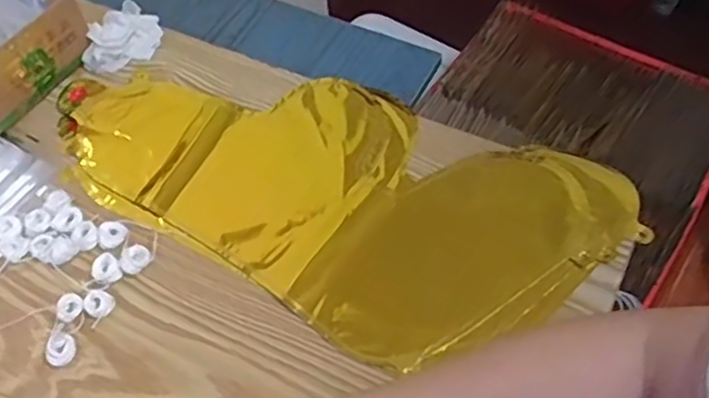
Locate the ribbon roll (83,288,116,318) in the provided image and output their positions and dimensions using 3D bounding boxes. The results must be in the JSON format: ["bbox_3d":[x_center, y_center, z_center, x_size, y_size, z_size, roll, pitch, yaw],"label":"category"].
[{"bbox_3d":[-0.180,0.074,0.490,0.019,0.007,0.018,-1,55,2],"label":"ribbon roll"}]

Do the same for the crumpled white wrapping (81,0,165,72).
[{"bbox_3d":[-0.210,-0.151,0.626,0.051,0.033,0.069,12,57,11],"label":"crumpled white wrapping"}]

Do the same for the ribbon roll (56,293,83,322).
[{"bbox_3d":[-0.201,0.077,0.490,0.018,0.008,0.019,-1,55,2],"label":"ribbon roll"}]

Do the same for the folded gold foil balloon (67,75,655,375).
[{"bbox_3d":[-0.021,-0.012,0.530,0.429,0.022,0.213,19,58,15],"label":"folded gold foil balloon"}]

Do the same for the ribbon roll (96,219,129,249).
[{"bbox_3d":[-0.182,0.026,0.521,0.022,0.006,0.022,-1,55,2],"label":"ribbon roll"}]

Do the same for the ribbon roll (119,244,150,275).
[{"bbox_3d":[-0.161,0.044,0.508,0.021,0.008,0.020,-1,55,2],"label":"ribbon roll"}]

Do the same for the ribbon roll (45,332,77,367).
[{"bbox_3d":[-0.198,0.102,0.469,0.018,0.012,0.020,37,65,25],"label":"ribbon roll"}]

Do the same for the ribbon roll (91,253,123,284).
[{"bbox_3d":[-0.181,0.051,0.503,0.020,0.008,0.020,-1,55,2],"label":"ribbon roll"}]

